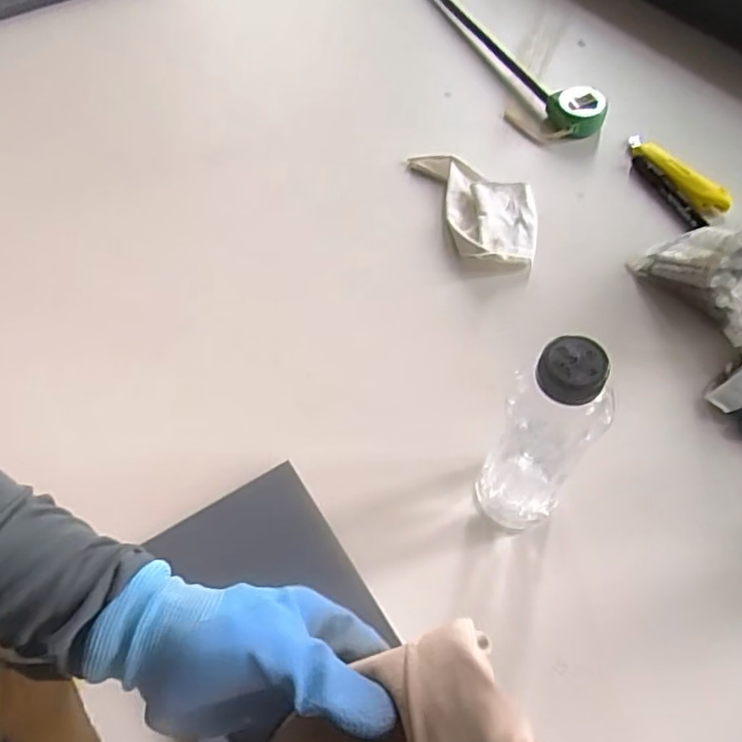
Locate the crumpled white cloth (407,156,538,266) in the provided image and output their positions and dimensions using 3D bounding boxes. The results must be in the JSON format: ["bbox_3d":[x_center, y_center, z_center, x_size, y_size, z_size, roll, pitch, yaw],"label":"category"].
[{"bbox_3d":[0.135,-0.196,0.728,0.113,0.028,0.190,-14,60,-8],"label":"crumpled white cloth"}]

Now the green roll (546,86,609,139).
[{"bbox_3d":[0.265,-0.328,0.793,0.069,0.039,0.051,-2,59,-1],"label":"green roll"}]

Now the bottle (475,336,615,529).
[{"bbox_3d":[0.125,0.051,0.457,0.053,0.225,0.059,21,61,12],"label":"bottle"}]

